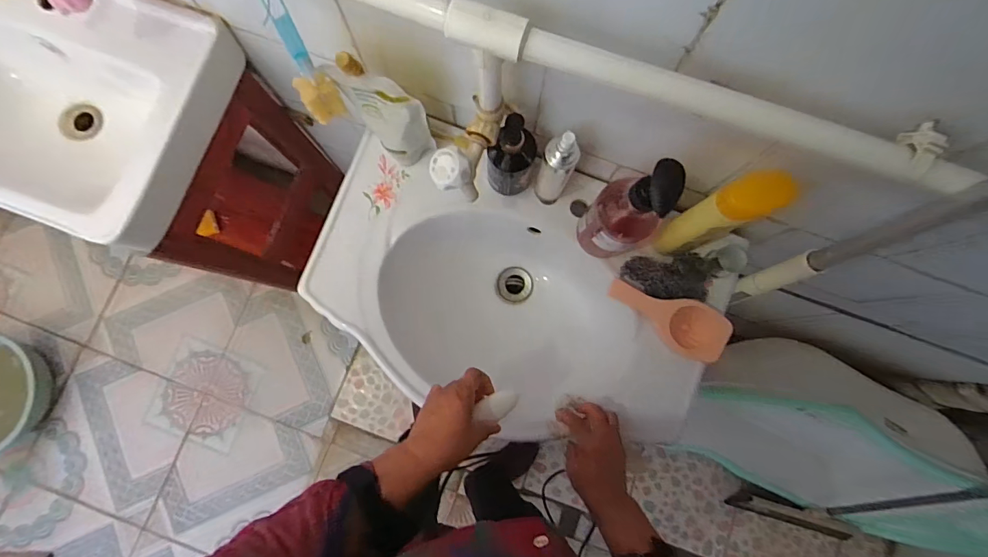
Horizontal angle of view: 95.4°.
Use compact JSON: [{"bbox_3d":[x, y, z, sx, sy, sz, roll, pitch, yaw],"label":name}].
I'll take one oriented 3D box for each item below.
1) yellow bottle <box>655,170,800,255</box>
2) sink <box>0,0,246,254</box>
[{"bbox_3d":[0.268,-0.074,0.544,0.070,0.206,0.048,-20,82,-4],"label":"yellow bottle"},{"bbox_3d":[-0.679,-0.273,0.689,0.496,0.152,0.351,21,82,3],"label":"sink"}]

